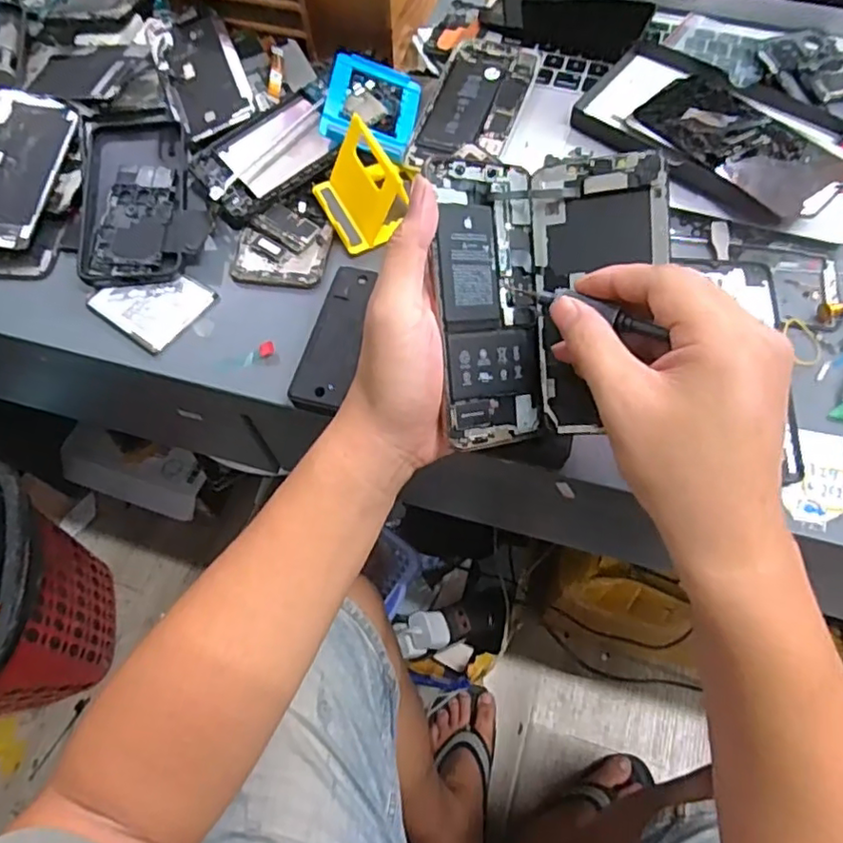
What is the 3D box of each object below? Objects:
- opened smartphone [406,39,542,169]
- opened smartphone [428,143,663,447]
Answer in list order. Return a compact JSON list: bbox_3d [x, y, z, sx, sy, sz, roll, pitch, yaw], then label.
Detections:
[{"bbox_3d":[0.045,-0.259,0.503,0.072,0.006,0.146,17,70,9],"label":"opened smartphone"},{"bbox_3d":[0.072,-0.069,0.349,0.125,0.030,0.153,-8,98,-8],"label":"opened smartphone"}]

